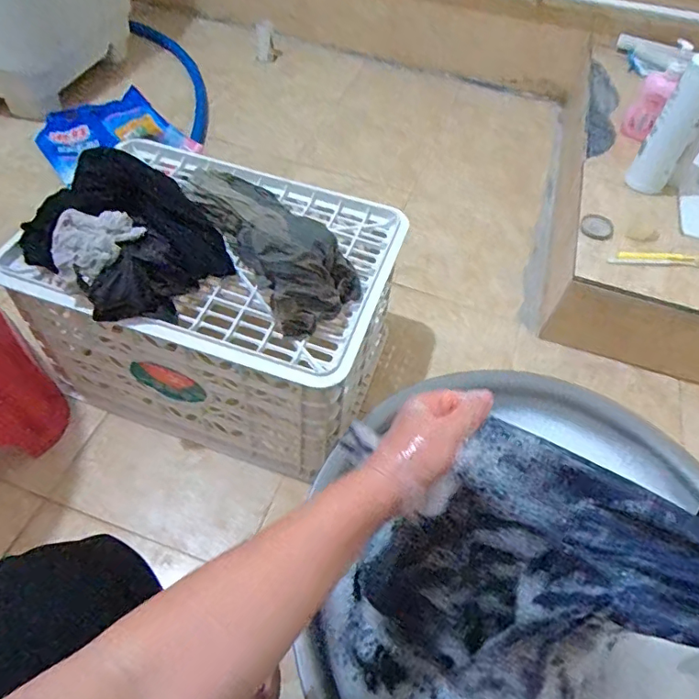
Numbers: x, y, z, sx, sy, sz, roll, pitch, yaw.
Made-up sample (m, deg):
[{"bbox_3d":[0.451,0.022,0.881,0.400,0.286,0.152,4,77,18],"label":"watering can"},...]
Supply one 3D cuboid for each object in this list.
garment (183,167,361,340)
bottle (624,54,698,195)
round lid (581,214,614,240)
[{"bbox_3d":[-0.100,-0.156,0.661,0.121,0.098,0.283,-29,60,-23],"label":"garment"},{"bbox_3d":[0.585,-0.391,0.932,0.078,0.258,0.065,31,57,19],"label":"bottle"},{"bbox_3d":[0.440,-0.217,0.923,0.052,0.006,0.071,26,55,15],"label":"round lid"}]

